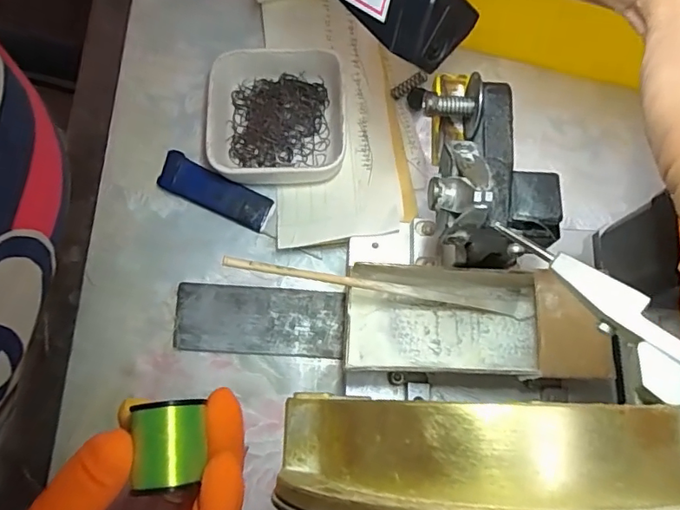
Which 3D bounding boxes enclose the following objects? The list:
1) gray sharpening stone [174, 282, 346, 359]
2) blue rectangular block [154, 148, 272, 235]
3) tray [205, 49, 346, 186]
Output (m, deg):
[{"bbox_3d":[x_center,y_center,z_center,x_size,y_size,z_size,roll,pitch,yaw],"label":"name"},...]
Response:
[{"bbox_3d":[-0.046,0.038,0.301,0.095,0.005,0.038,3,74,0],"label":"gray sharpening stone"},{"bbox_3d":[-0.076,-0.038,0.319,0.072,0.010,0.022,25,75,6],"label":"blue rectangular block"},{"bbox_3d":[-0.038,-0.082,0.320,0.081,0.028,0.081,0,74,-1],"label":"tray"}]

